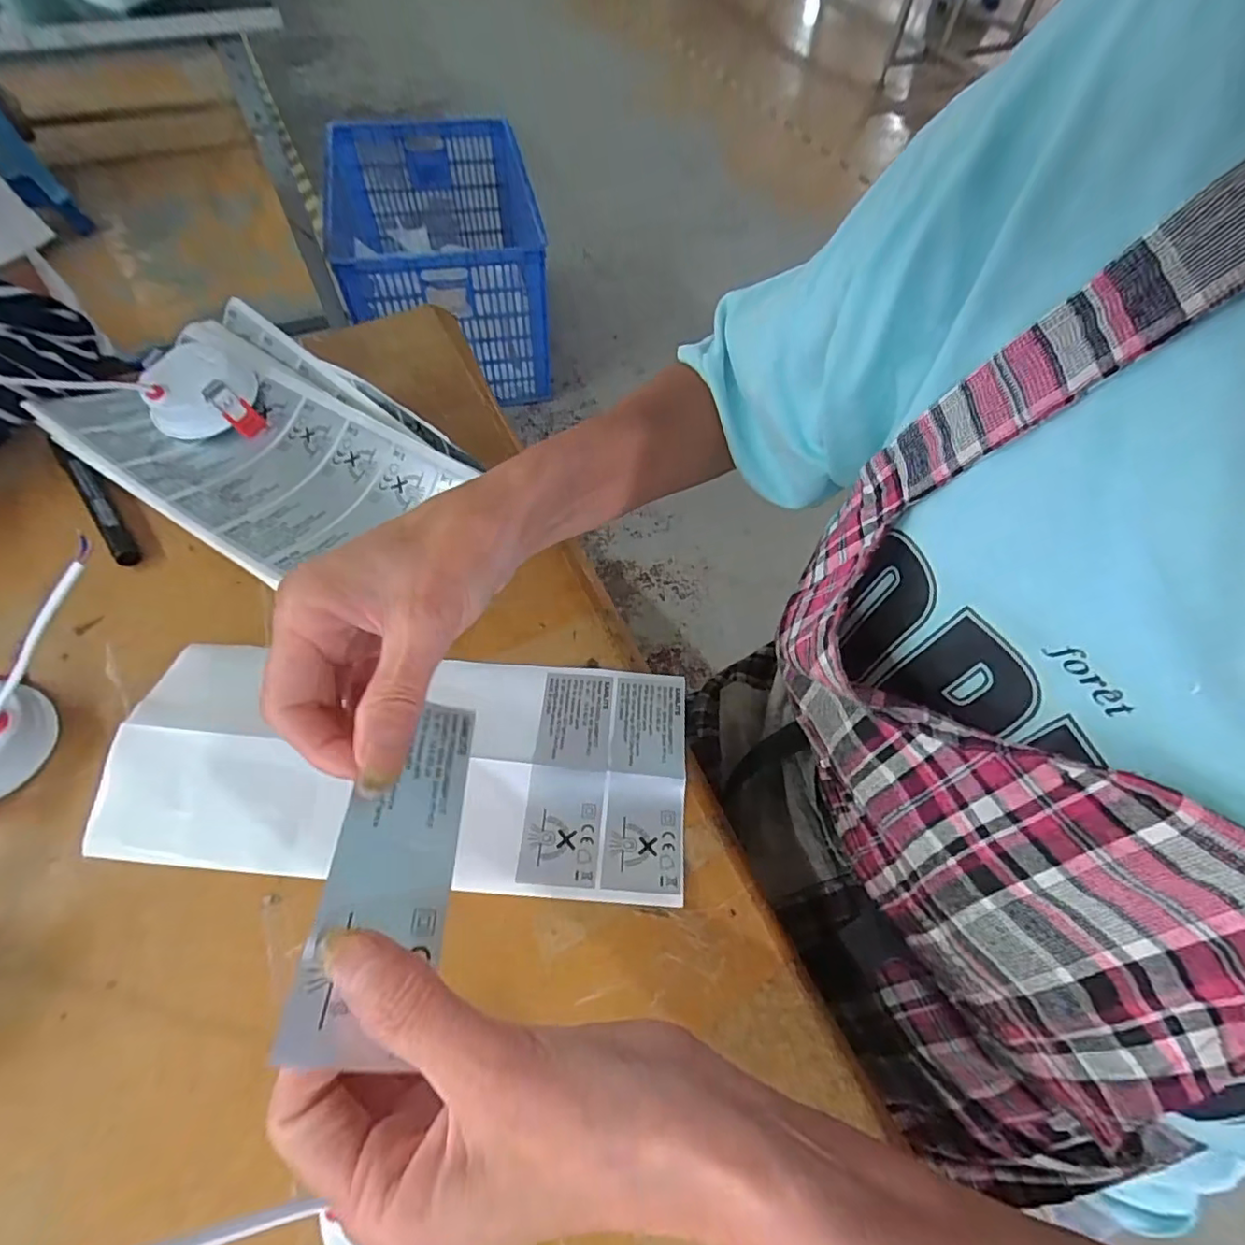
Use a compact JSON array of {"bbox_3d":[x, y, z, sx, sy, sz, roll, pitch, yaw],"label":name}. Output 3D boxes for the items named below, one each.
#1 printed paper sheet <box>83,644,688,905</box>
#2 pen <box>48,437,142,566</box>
[{"bbox_3d":[-0.113,0.071,0.317,0.293,0.019,0.123,5,59,0],"label":"printed paper sheet"},{"bbox_3d":[-0.352,-0.082,0.395,0.016,0.019,0.122,-36,67,-22],"label":"pen"}]

